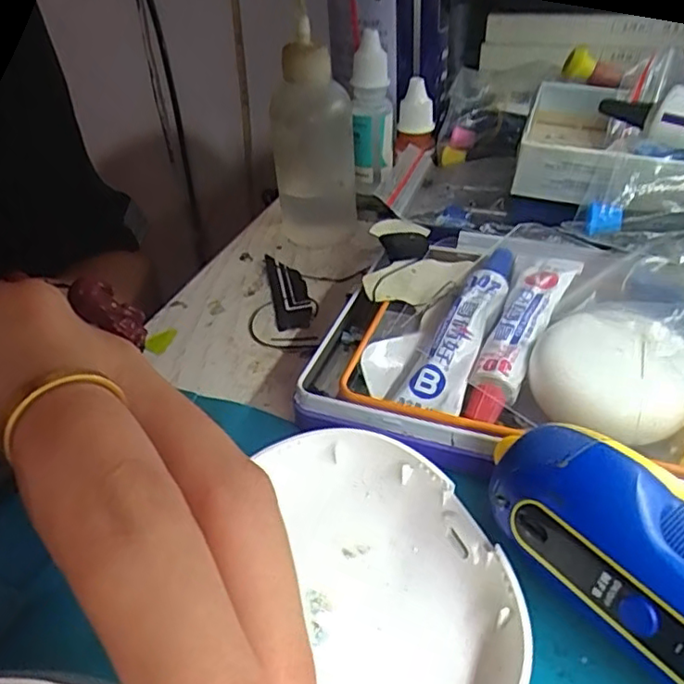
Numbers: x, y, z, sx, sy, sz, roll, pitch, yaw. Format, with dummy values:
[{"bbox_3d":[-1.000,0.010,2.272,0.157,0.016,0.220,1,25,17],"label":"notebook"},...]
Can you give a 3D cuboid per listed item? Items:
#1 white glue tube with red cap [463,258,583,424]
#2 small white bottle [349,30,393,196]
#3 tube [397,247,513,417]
[{"bbox_3d":[0.059,-0.004,0.204,0.016,0.012,0.079,18,44,25],"label":"white glue tube with red cap"},{"bbox_3d":[0.015,-0.116,0.315,0.020,0.073,0.023,1,39,6],"label":"small white bottle"},{"bbox_3d":[0.042,-0.008,0.210,0.021,0.008,0.077,17,55,24],"label":"tube"}]

